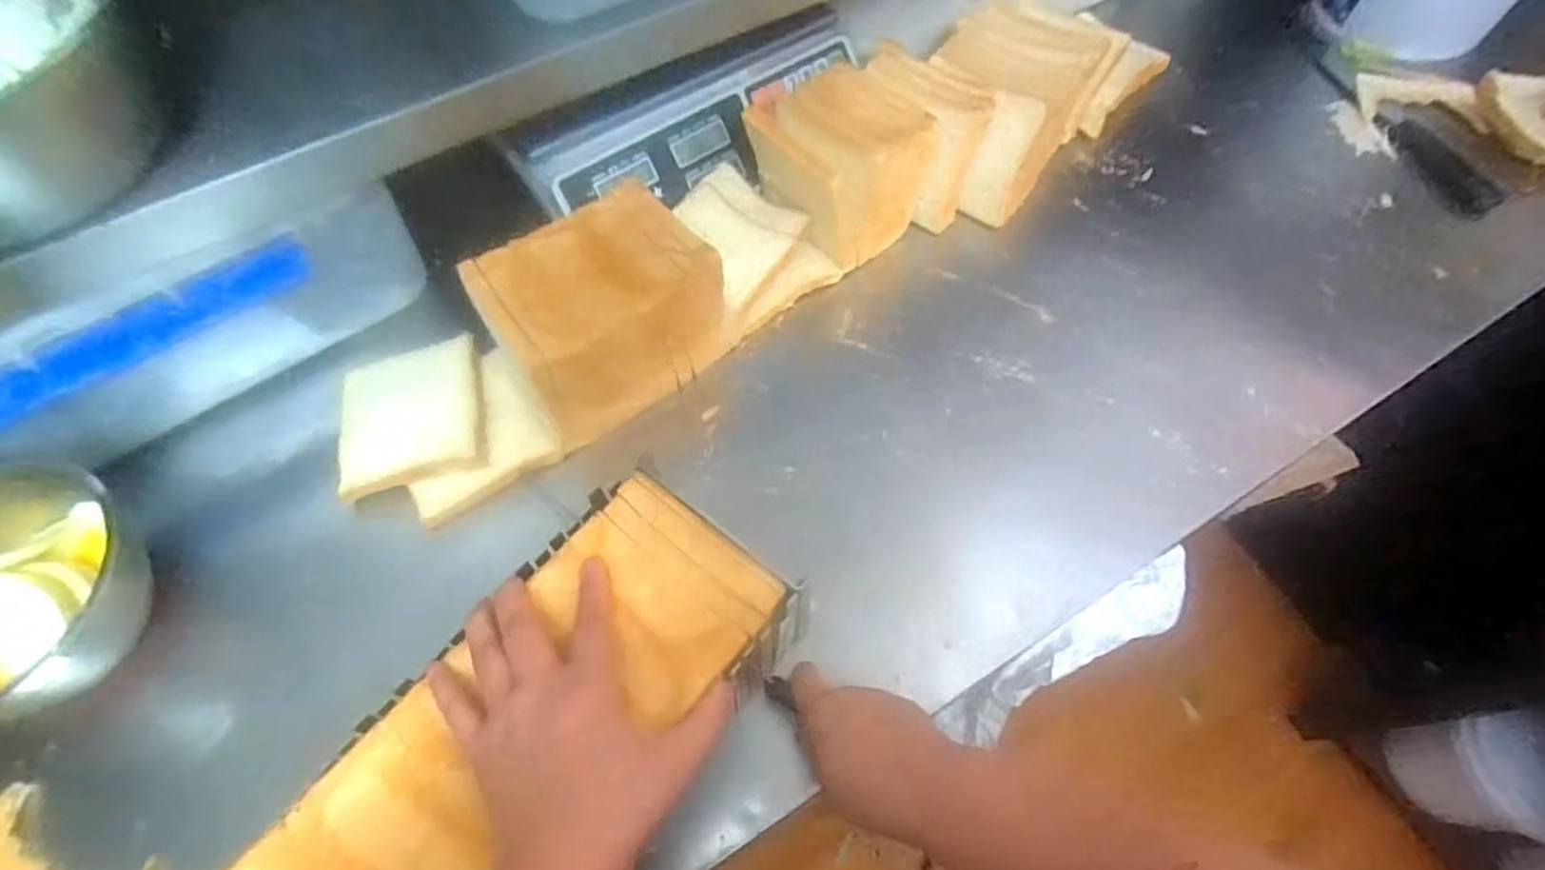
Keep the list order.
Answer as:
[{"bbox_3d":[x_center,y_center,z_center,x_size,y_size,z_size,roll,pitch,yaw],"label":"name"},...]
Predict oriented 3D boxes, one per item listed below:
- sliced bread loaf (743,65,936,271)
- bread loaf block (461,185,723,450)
[{"bbox_3d":[0.060,-0.242,0.669,0.123,0.107,0.134,-38,68,-18],"label":"sliced bread loaf"},{"bbox_3d":[-0.132,-0.097,0.588,0.160,0.107,0.119,-32,66,-15],"label":"bread loaf block"}]

